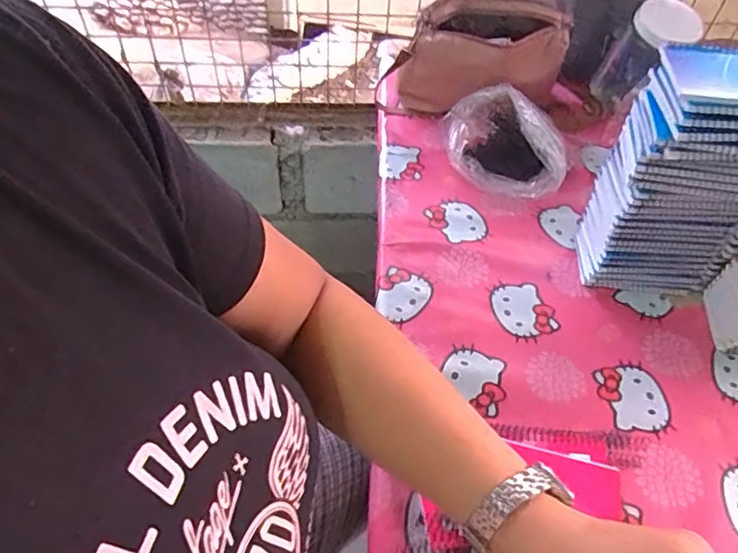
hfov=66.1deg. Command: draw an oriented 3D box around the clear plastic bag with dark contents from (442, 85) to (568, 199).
[{"bbox_3d":[0.197,-0.191,0.825,0.178,0.101,0.111,14,52,7],"label":"clear plastic bag with dark contents"}]

